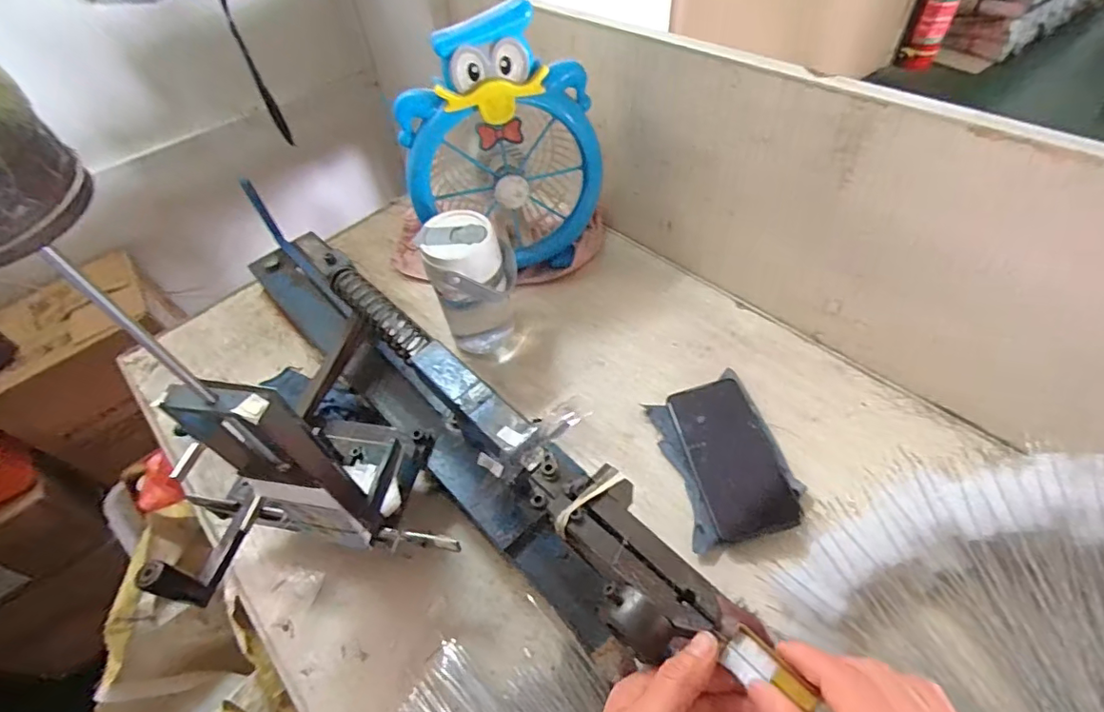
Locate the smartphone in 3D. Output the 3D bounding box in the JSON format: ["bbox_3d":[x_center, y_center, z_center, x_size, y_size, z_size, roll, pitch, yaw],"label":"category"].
[{"bbox_3d":[0.172,0.095,0.515,0.076,0.005,0.158,-17,53,6],"label":"smartphone"}]

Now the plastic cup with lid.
[{"bbox_3d":[-0.083,-0.077,0.595,0.088,0.154,0.081,-3,51,4],"label":"plastic cup with lid"}]

